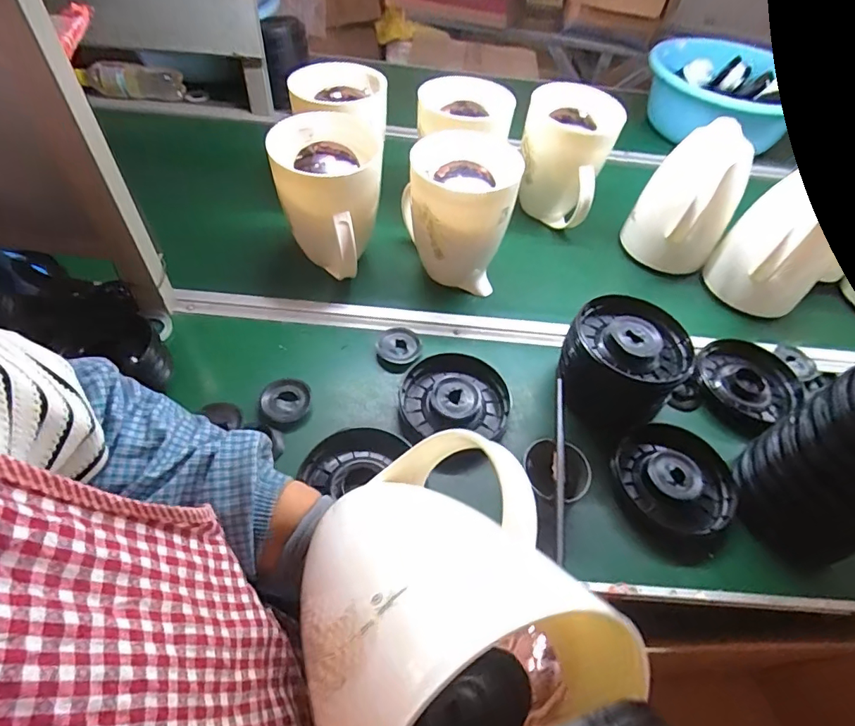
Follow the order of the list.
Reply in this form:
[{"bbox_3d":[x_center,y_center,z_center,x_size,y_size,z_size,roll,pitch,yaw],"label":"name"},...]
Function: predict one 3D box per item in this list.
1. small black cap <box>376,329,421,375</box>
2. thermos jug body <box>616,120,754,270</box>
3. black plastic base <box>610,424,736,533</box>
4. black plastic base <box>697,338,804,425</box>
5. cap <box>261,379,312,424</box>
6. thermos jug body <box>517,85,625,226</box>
[{"bbox_3d":[-0.039,-0.018,0.665,0.057,0.019,0.068,5,50,-2],"label":"small black cap"},{"bbox_3d":[0.398,-0.243,0.769,0.120,0.218,0.127,3,51,-4],"label":"thermos jug body"},{"bbox_3d":[0.294,0.135,0.581,0.127,0.031,0.137,3,51,-4],"label":"black plastic base"},{"bbox_3d":[0.458,0.023,0.684,0.115,0.032,0.129,-13,53,-16],"label":"black plastic base"},{"bbox_3d":[-0.171,0.044,0.598,0.054,0.022,0.053,3,51,-4],"label":"cap"},{"bbox_3d":[0.224,-0.336,0.818,0.145,0.213,0.130,16,51,7],"label":"thermos jug body"}]

